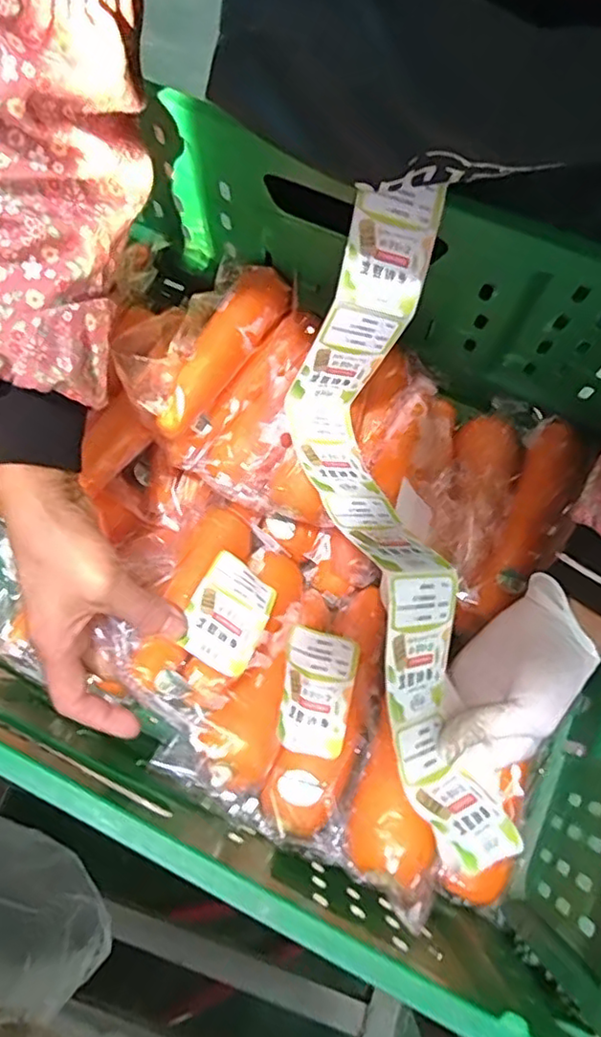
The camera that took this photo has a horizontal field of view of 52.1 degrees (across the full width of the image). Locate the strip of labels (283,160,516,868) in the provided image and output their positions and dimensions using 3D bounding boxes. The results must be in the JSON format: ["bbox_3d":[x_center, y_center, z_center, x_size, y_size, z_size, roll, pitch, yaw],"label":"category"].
[{"bbox_3d":[0.055,0.001,0.372,0.095,0.111,0.364,-7,78,-2],"label":"strip of labels"}]

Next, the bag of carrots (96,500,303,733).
[{"bbox_3d":[-0.060,0.053,0.415,0.091,0.046,0.121,38,42,-1],"label":"bag of carrots"}]

